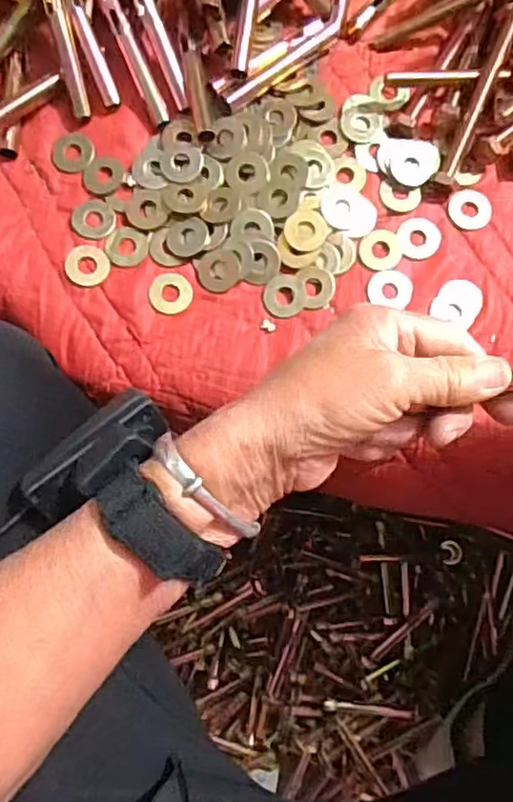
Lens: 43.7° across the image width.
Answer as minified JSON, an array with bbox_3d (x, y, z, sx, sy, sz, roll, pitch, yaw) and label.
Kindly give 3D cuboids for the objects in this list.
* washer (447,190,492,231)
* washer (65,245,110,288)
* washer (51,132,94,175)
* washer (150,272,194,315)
[{"bbox_3d":[0.126,-0.113,0.375,0.025,0.004,0.025,0,80,-1],"label":"washer"},{"bbox_3d":[-0.097,-0.078,0.364,0.026,0.004,0.024,0,80,-1],"label":"washer"},{"bbox_3d":[-0.110,-0.149,0.382,0.025,0.004,0.028,-36,82,-7],"label":"washer"},{"bbox_3d":[-0.049,-0.062,0.364,0.023,0.004,0.024,0,80,-1],"label":"washer"}]

